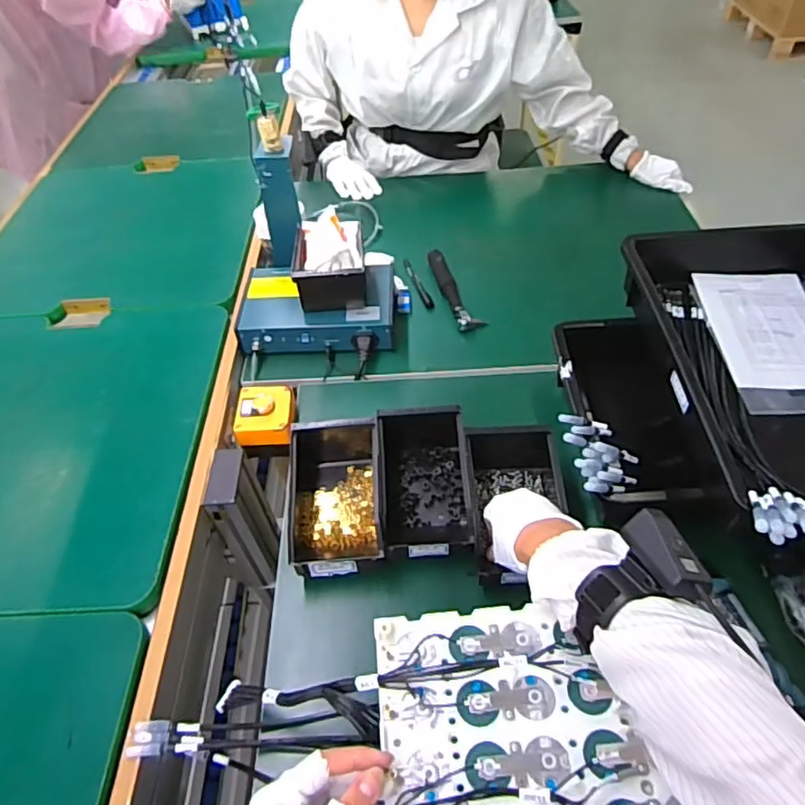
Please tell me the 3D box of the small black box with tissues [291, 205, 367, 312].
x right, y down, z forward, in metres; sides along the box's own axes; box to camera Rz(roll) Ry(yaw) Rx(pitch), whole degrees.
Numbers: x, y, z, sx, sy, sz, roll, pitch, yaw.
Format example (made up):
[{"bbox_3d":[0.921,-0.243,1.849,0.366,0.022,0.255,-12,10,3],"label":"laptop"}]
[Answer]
[{"bbox_3d":[-0.110,-0.218,0.903,0.102,0.079,0.151,-5,49,0],"label":"small black box with tissues"}]

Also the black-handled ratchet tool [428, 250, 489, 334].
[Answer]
[{"bbox_3d":[0.079,-0.195,0.991,0.045,0.024,0.205,-17,50,-11],"label":"black-handled ratchet tool"}]

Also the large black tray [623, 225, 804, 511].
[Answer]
[{"bbox_3d":[0.447,-0.074,0.721,0.295,0.092,0.499,-4,49,1],"label":"large black tray"}]

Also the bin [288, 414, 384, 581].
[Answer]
[{"bbox_3d":[-0.076,0.102,0.705,0.104,0.072,0.204,-5,49,0],"label":"bin"}]

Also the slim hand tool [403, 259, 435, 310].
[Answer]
[{"bbox_3d":[0.025,-0.204,1.014,0.015,0.009,0.133,-17,50,-10],"label":"slim hand tool"}]

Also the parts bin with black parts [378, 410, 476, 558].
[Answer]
[{"bbox_3d":[0.026,0.087,0.716,0.102,0.075,0.200,-5,49,0],"label":"parts bin with black parts"}]

